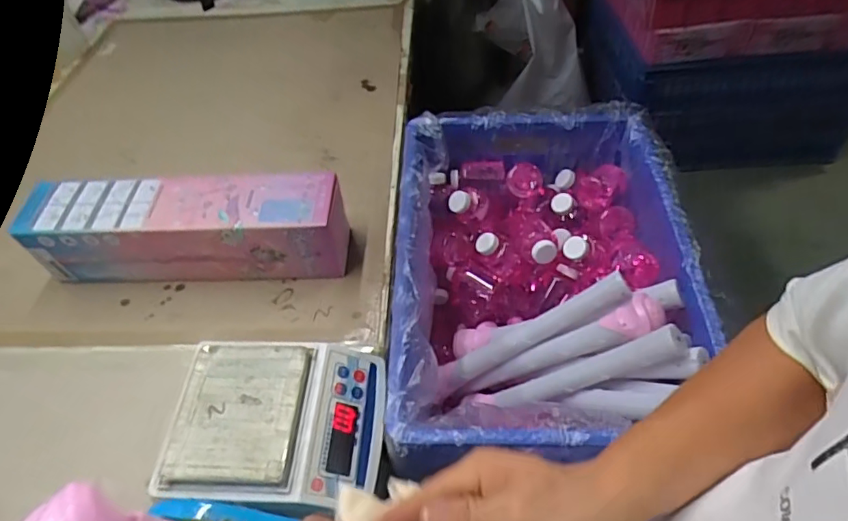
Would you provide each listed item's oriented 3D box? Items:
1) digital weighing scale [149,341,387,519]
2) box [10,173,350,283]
[{"bbox_3d":[-0.157,0.176,0.570,0.221,0.081,0.186,0,51,3],"label":"digital weighing scale"},{"bbox_3d":[-0.319,-0.039,0.715,0.416,0.127,0.095,0,51,2],"label":"box"}]

